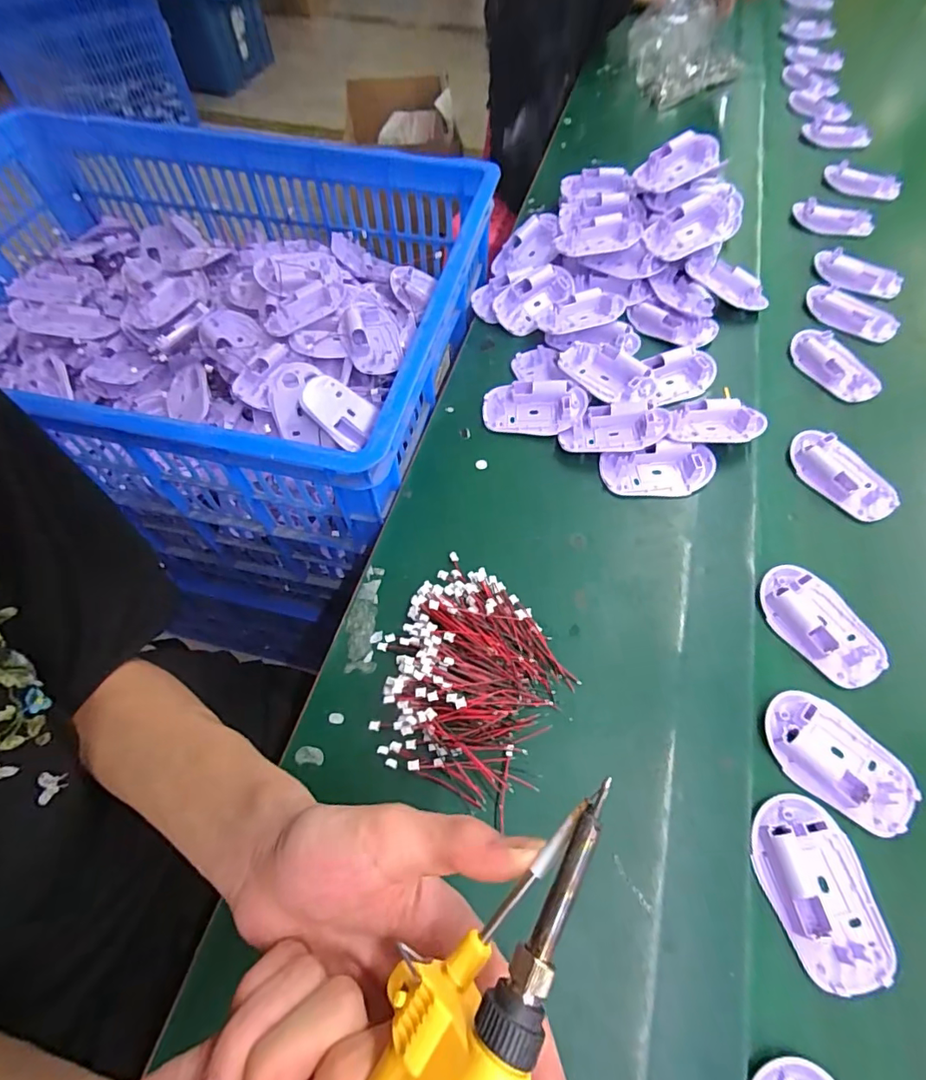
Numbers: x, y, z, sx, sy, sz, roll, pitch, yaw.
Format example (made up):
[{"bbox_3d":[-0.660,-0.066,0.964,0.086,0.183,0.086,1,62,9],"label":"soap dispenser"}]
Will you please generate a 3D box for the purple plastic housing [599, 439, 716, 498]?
[{"bbox_3d":[0.174,-0.062,0.444,0.097,0.017,0.045,-2,62,2],"label":"purple plastic housing"}]

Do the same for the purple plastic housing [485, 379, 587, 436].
[{"bbox_3d":[0.069,-0.127,0.482,0.096,0.023,0.051,4,62,5],"label":"purple plastic housing"}]

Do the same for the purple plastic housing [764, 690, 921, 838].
[{"bbox_3d":[0.249,0.142,0.329,0.091,0.010,0.061,33,68,18],"label":"purple plastic housing"}]

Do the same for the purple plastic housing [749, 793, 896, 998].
[{"bbox_3d":[0.215,0.209,0.299,0.063,0.016,0.096,-13,62,-4],"label":"purple plastic housing"}]

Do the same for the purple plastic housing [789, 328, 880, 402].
[{"bbox_3d":[0.382,-0.181,0.513,0.053,0.017,0.094,-33,65,-14],"label":"purple plastic housing"}]

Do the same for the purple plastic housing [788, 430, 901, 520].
[{"bbox_3d":[0.336,-0.058,0.446,0.052,0.016,0.096,-31,65,-13],"label":"purple plastic housing"}]

